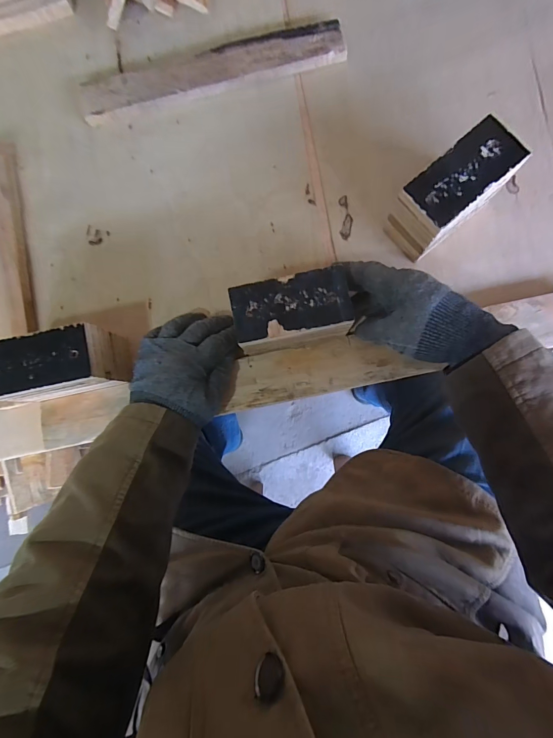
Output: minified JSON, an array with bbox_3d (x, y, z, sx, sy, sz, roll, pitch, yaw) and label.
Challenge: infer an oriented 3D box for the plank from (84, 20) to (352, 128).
[{"bbox_3d":[-0.088,-0.393,0.466,0.346,0.016,0.063,-12,84,3],"label":"plank"}]

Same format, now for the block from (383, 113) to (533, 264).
[{"bbox_3d":[0.194,-0.190,0.395,0.121,0.088,0.065,-40,83,0],"label":"block"}]

